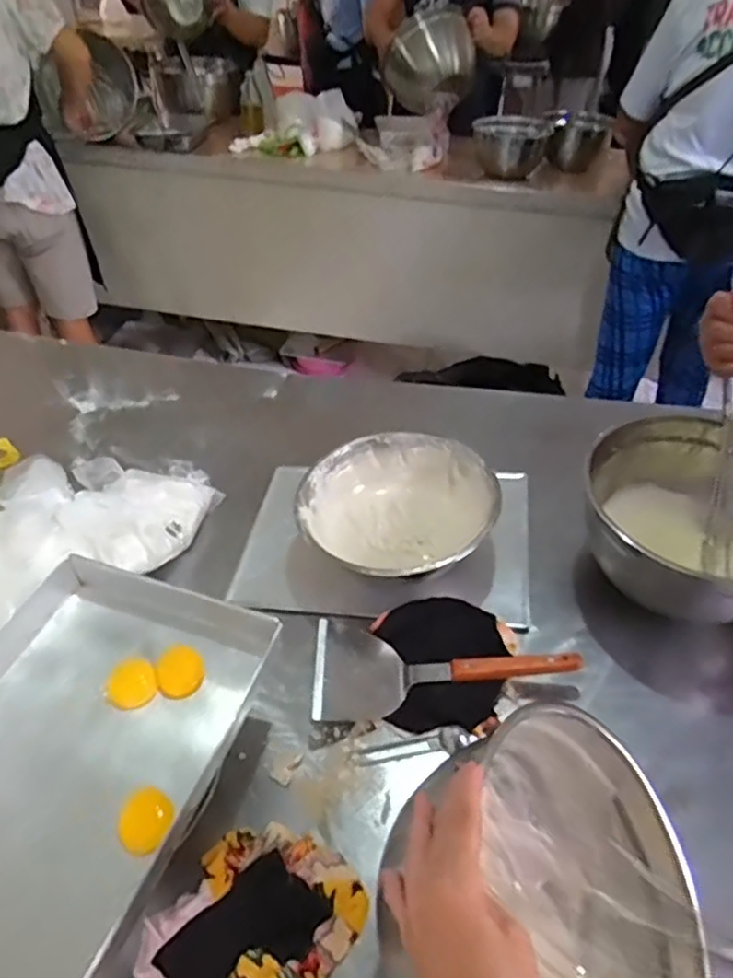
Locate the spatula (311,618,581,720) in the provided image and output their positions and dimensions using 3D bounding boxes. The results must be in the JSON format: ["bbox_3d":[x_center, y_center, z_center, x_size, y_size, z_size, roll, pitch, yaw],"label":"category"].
[{"bbox_3d":[0.080,0.174,0.692,0.258,0.041,0.119,2,44,0],"label":"spatula"}]

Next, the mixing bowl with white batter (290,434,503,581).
[{"bbox_3d":[0.031,0.033,0.810,0.214,0.104,0.214,1,44,-1],"label":"mixing bowl with white batter"}]

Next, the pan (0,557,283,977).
[{"bbox_3d":[-0.246,0.219,0.562,0.262,0.049,0.351,15,45,14],"label":"pan"}]

